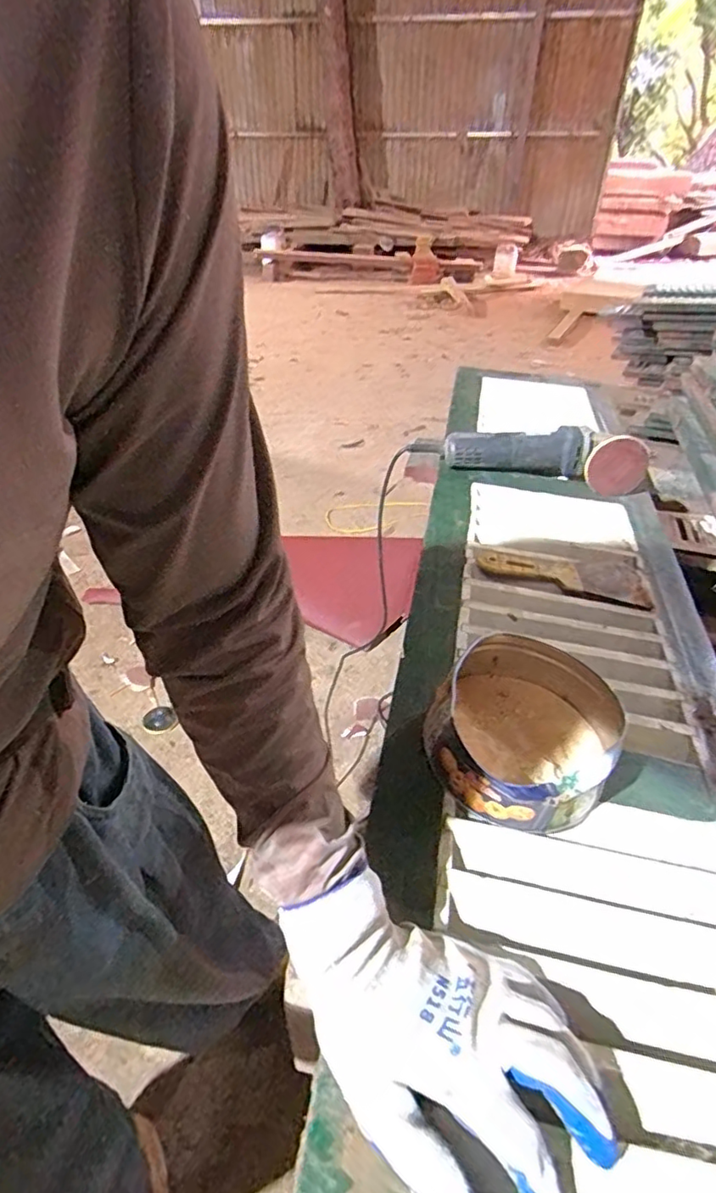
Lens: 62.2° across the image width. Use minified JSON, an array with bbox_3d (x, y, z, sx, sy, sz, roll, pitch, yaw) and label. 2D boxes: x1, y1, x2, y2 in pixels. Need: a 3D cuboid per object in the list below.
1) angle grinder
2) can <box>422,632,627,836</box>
[{"bbox_3d":[0.282,-0.216,0.904,0.294,0.091,0.080,12,38,5],"label":"angle grinder"},{"bbox_3d":[0.133,0.111,0.488,0.140,0.056,0.160,25,41,21],"label":"can"}]

